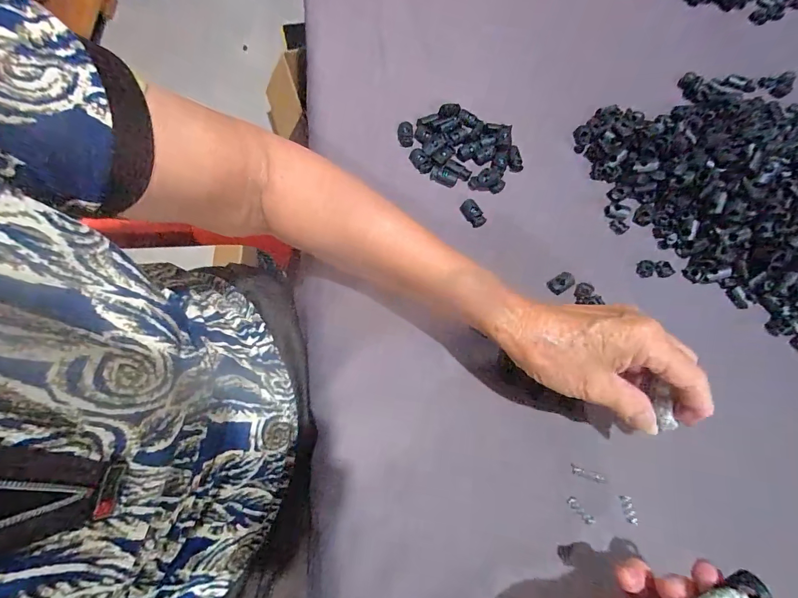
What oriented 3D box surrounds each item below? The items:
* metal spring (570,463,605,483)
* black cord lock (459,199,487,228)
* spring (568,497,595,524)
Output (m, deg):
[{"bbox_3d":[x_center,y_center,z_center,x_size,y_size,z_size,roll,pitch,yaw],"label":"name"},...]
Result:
[{"bbox_3d":[0.138,0.127,0.279,0.024,0.004,0.006,18,67,5],"label":"metal spring"},{"bbox_3d":[0.072,-0.083,0.372,0.012,0.010,0.028,-28,70,-13],"label":"black cord lock"},{"bbox_3d":[0.128,0.149,0.270,0.007,0.004,0.020,-34,72,-16],"label":"spring"}]

